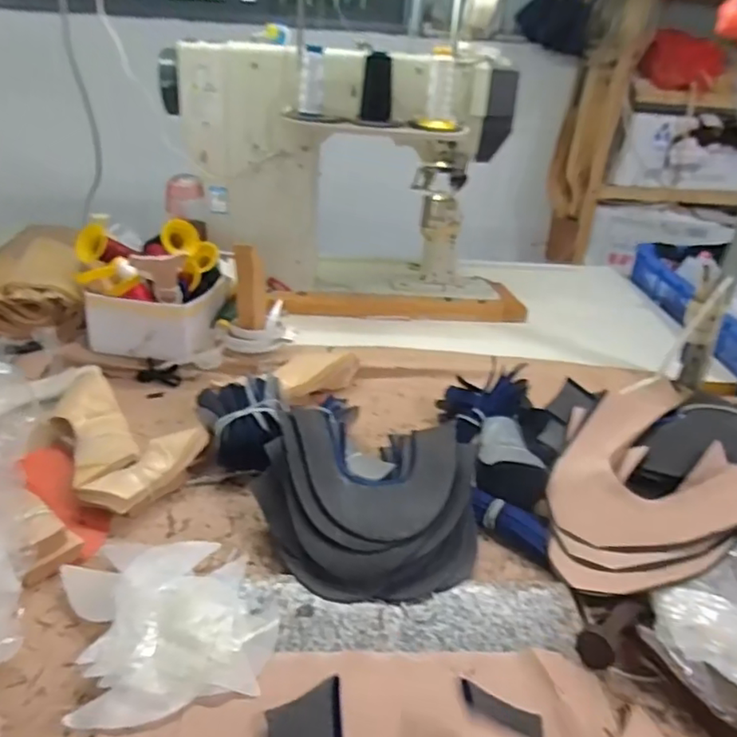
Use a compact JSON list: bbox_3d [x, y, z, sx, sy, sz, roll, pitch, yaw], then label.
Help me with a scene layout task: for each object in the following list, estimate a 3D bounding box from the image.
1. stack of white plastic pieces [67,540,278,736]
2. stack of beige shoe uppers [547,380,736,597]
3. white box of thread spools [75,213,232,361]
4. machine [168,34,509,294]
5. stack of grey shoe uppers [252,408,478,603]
[{"bbox_3d":[-0.178,0.219,0.527,0.160,0.027,0.188,-9,33,-22],"label":"stack of white plastic pieces"},{"bbox_3d":[0.311,0.136,0.661,0.195,0.076,0.278,15,32,18],"label":"stack of beige shoe uppers"},{"bbox_3d":[-0.346,-0.133,0.943,0.225,0.146,0.219,0,31,-8],"label":"white box of thread spools"},{"bbox_3d":[-0.057,-0.346,1.070,0.589,0.403,0.185,1,30,-5],"label":"machine"},{"bbox_3d":[-0.008,0.132,0.630,0.252,0.077,0.215,4,30,-1],"label":"stack of grey shoe uppers"}]

